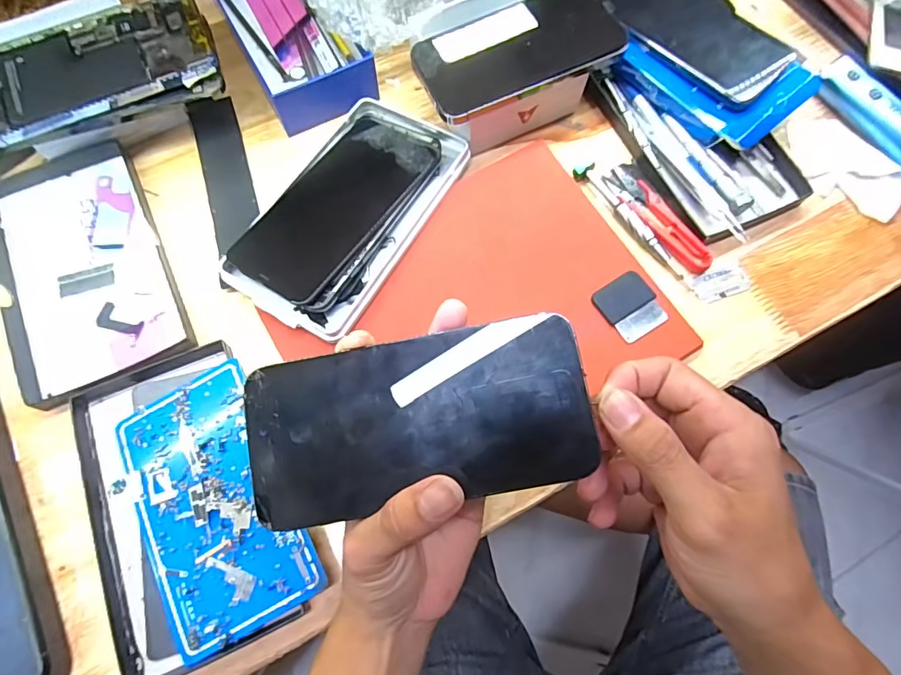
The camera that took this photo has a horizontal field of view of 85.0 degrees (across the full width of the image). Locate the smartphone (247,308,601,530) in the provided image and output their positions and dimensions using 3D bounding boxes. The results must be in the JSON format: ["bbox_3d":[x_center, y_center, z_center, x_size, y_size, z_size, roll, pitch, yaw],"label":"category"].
[{"bbox_3d":[-0.016,0.038,0.228,0.156,0.012,0.074,-11,73,2],"label":"smartphone"}]

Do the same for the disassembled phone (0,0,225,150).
[{"bbox_3d":[-0.243,-0.183,0.337,0.158,0.013,0.077,-24,77,-7],"label":"disassembled phone"}]

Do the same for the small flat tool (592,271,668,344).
[{"bbox_3d":[0.124,-0.021,0.337,0.039,0.007,0.042,-31,75,-10],"label":"small flat tool"}]

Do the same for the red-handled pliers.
[{"bbox_3d":[0.154,-0.090,0.365,0.026,0.006,0.102,-31,75,-10],"label":"red-handled pliers"}]

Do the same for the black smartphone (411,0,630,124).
[{"bbox_3d":[0.049,-0.208,0.352,0.145,0.006,0.072,-25,77,-6],"label":"black smartphone"}]

